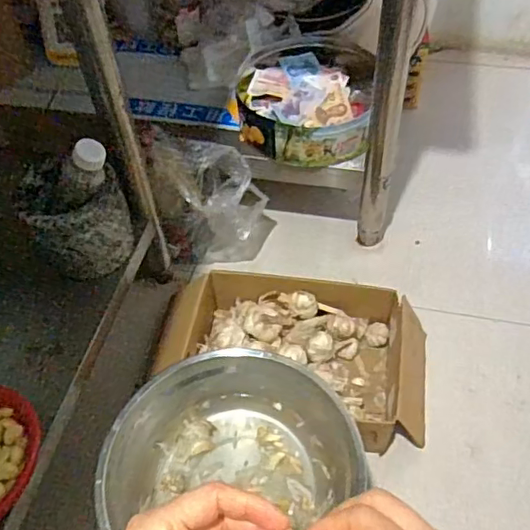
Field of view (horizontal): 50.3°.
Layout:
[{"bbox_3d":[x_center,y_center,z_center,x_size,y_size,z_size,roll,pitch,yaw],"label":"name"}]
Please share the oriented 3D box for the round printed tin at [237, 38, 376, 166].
[{"bbox_3d":[0.071,-0.304,1.021,0.245,0.072,0.282,2,51,6],"label":"round printed tin"}]

